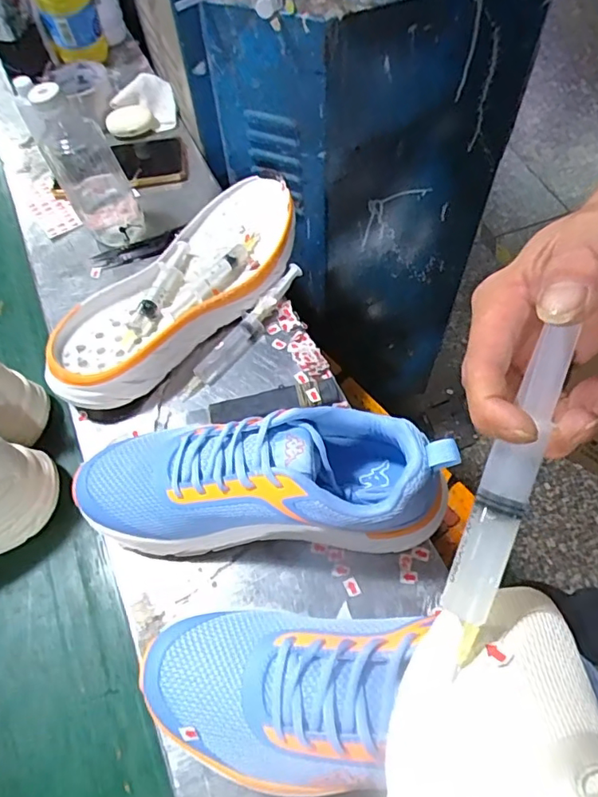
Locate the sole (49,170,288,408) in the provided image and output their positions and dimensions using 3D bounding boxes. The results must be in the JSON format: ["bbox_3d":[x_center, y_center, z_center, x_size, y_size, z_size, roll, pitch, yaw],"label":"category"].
[{"bbox_3d":[-0.112,-0.106,0.542,0.116,0.058,0.310,34,67,20],"label":"sole"}]

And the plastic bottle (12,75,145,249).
[{"bbox_3d":[-0.218,-0.236,0.560,0.072,0.168,0.063,-25,62,-11],"label":"plastic bottle"}]

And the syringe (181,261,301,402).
[{"bbox_3d":[-0.052,-0.068,0.529,0.021,0.022,0.178,33,67,20],"label":"syringe"}]

